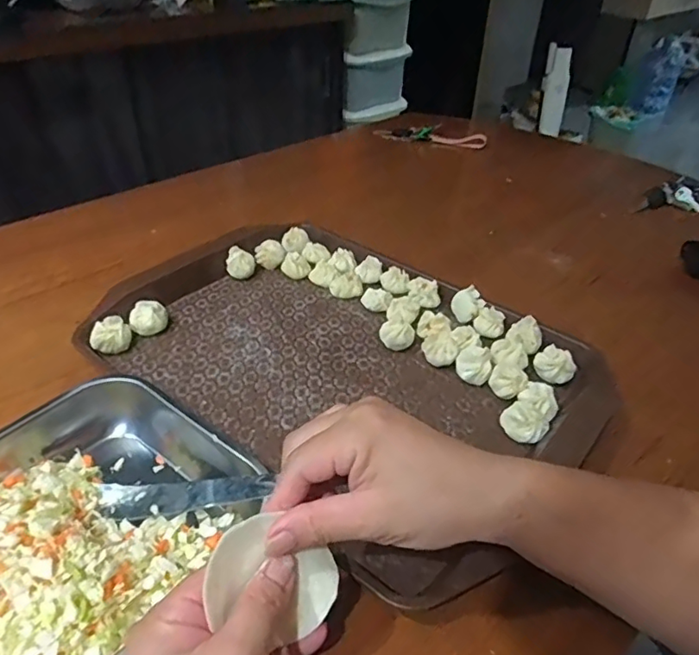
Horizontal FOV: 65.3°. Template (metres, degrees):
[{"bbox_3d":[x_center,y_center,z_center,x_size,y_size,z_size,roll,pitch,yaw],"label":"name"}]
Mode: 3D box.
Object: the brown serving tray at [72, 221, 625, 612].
[{"bbox_3d":[-0.012,0.015,0.480,0.414,0.029,0.289,29,45,30],"label":"brown serving tray"}]

